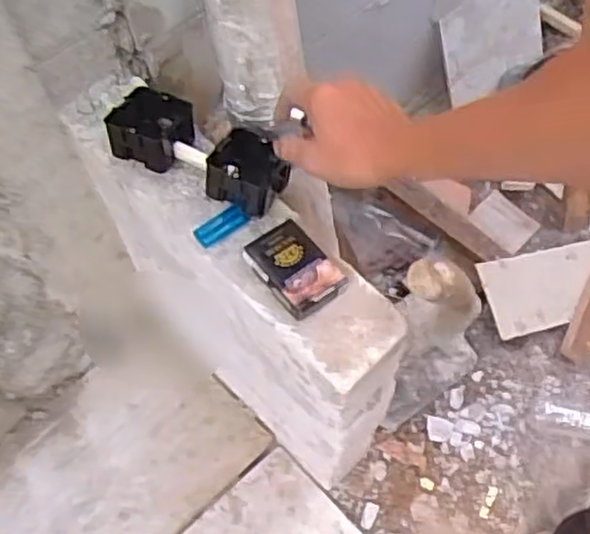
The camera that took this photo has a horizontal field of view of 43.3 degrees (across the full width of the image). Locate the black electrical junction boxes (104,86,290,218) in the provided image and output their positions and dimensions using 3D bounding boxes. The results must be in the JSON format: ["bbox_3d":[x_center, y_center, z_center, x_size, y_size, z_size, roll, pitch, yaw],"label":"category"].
[{"bbox_3d":[-0.100,-0.119,0.765,0.184,0.056,0.086,20,66,9],"label":"black electrical junction boxes"}]

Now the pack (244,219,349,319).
[{"bbox_3d":[0.000,-0.001,0.718,0.065,0.024,0.090,-37,70,-17],"label":"pack"}]

